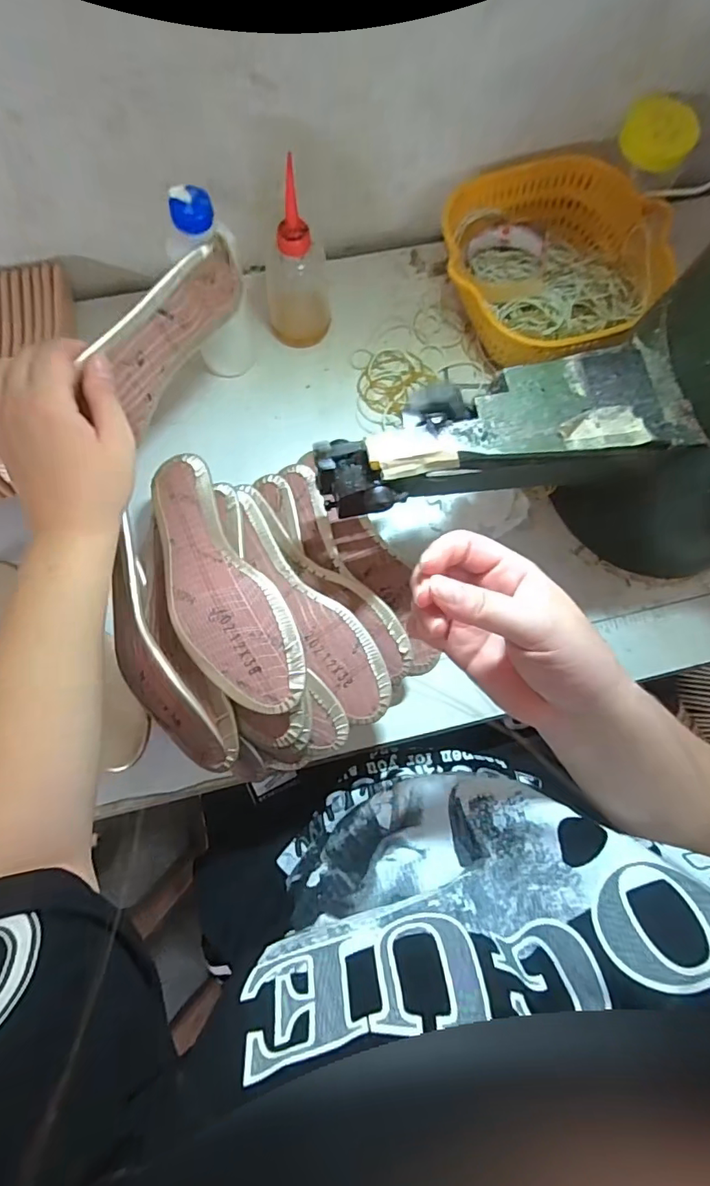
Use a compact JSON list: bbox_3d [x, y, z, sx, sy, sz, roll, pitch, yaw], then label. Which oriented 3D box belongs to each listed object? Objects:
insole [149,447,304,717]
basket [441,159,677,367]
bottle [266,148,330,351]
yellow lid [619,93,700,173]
[{"bbox_3d":[-0.112,-0.011,0.404,0.074,0.046,0.227,-29,80,-8],"label":"insole"},{"bbox_3d":[0.192,-0.324,0.527,0.212,0.085,0.195,0,77,-2],"label":"basket"},{"bbox_3d":[-0.057,-0.312,0.484,0.065,0.151,0.063,-6,77,-3],"label":"bottle"},{"bbox_3d":[0.290,-0.439,0.492,0.073,0.051,0.007,15,59,-19],"label":"yellow lid"}]

